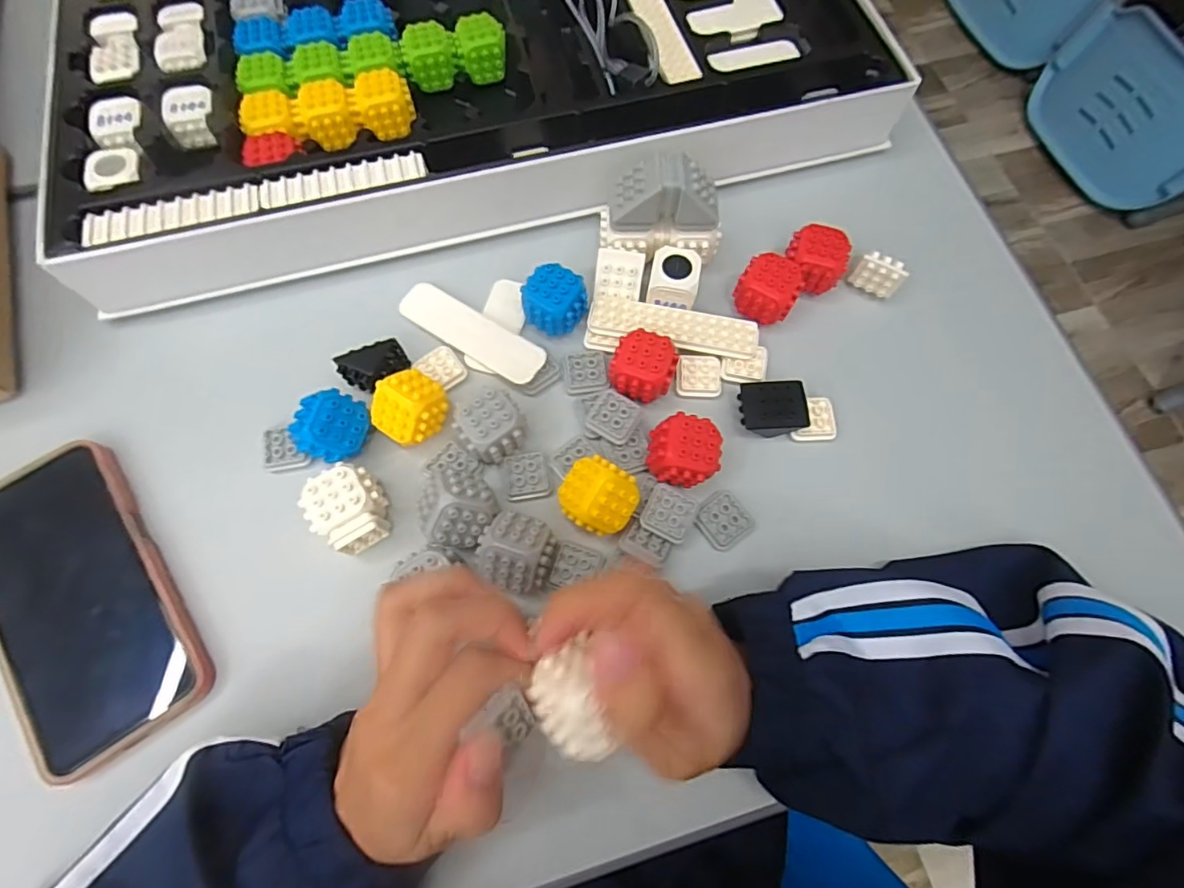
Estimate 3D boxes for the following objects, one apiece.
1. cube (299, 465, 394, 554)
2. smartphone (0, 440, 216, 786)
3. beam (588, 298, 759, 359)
[{"bbox_3d":[-0.131,0.035,0.305,0.037,0.027,0.041,-32,74,-11],"label":"cube"},{"bbox_3d":[-0.269,0.082,0.296,0.082,0.015,0.161,-35,75,-12],"label":"smartphone"},{"bbox_3d":[0.051,-0.074,0.354,0.105,0.005,0.026,10,71,3],"label":"beam"}]

